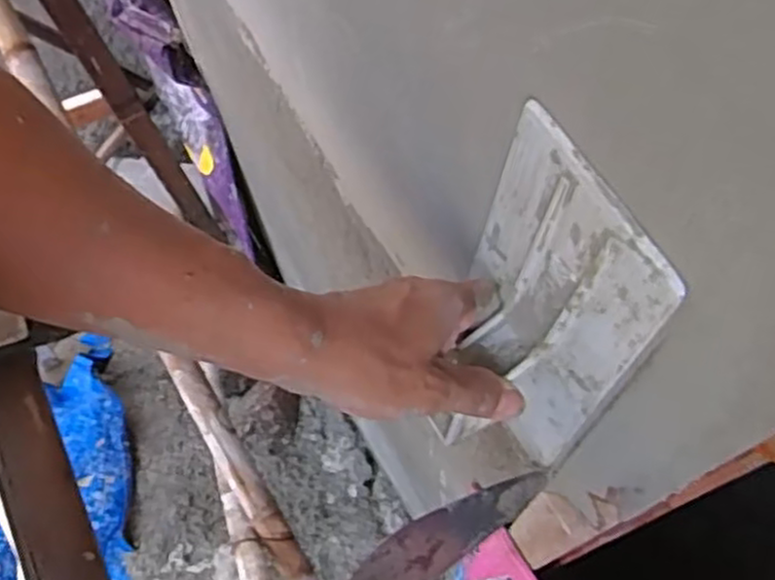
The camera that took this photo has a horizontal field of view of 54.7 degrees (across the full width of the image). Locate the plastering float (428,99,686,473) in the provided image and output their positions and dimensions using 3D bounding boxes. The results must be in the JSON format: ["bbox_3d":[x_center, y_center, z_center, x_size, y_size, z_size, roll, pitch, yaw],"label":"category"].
[{"bbox_3d":[0.062,0.033,0.367,0.041,0.283,0.098,-32,65,-15],"label":"plastering float"}]

